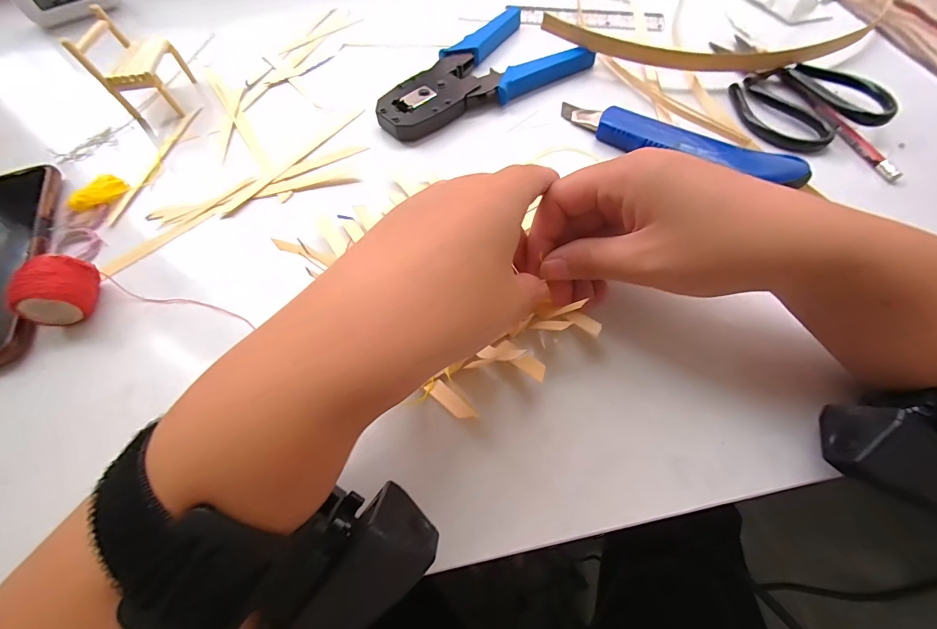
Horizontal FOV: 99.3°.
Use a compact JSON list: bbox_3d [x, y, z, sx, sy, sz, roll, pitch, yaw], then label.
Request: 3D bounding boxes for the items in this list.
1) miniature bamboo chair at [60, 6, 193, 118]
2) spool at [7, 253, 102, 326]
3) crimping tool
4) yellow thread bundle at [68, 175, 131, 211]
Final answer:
[{"bbox_3d":[-0.272,-0.206,0.325,0.051,0.057,0.062,-5,63,-1],"label":"miniature bamboo chair"},{"bbox_3d":[-0.239,-0.015,0.235,0.028,0.035,0.034,-7,63,-2],"label":"spool"},{"bbox_3d":[0.003,-0.206,0.341,0.185,0.018,0.095,-33,67,-14],"label":"crimping tool"},{"bbox_3d":[-0.266,-0.088,0.286,0.013,0.012,0.039,14,48,9],"label":"yellow thread bundle"}]

